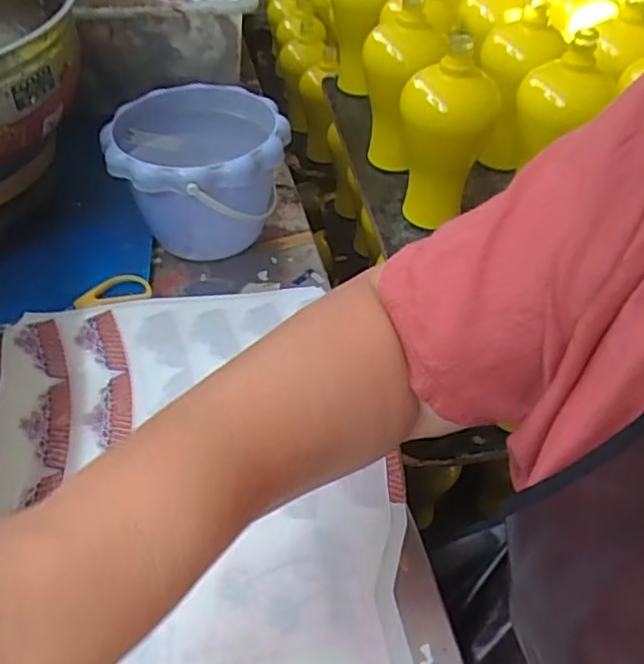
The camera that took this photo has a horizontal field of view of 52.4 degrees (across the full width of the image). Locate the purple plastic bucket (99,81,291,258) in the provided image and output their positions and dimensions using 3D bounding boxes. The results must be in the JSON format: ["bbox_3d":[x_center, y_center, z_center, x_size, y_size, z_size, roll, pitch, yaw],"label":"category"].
[{"bbox_3d":[-0.110,-0.137,0.601,0.145,0.117,0.151,0,47,0],"label":"purple plastic bucket"}]

